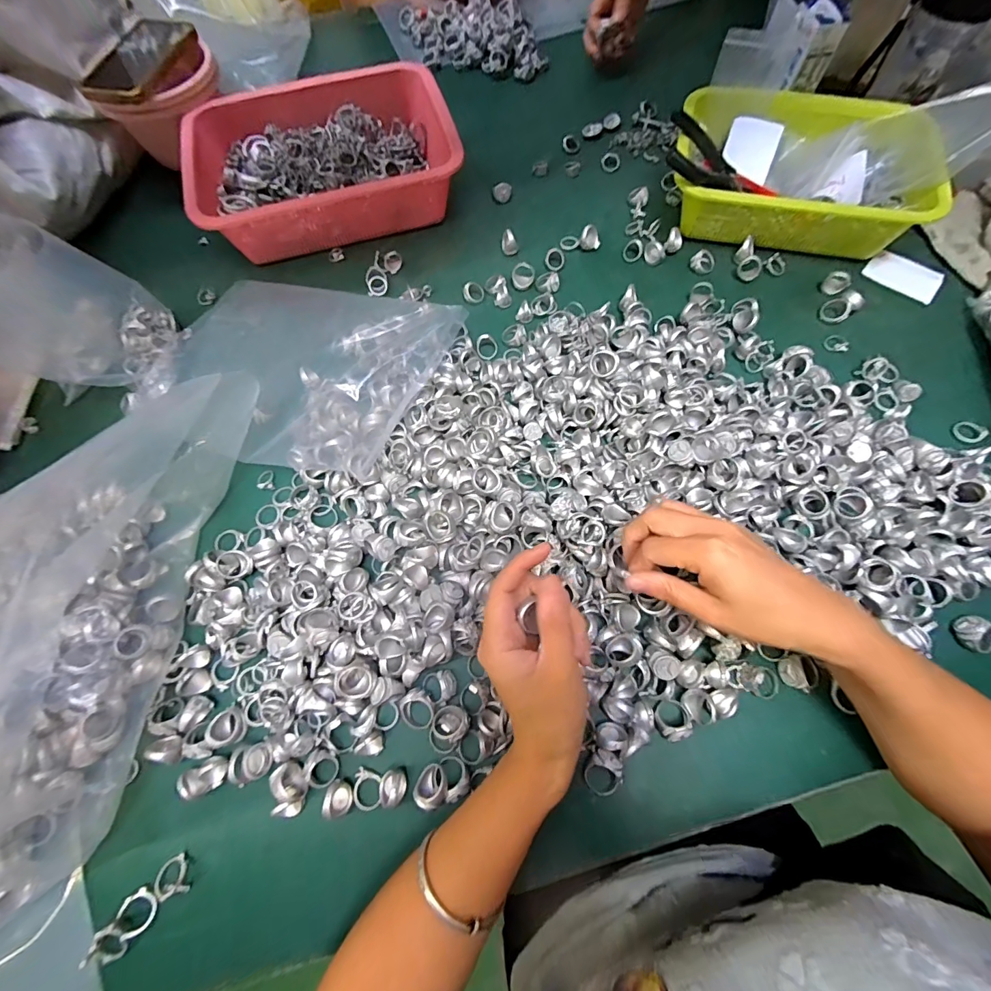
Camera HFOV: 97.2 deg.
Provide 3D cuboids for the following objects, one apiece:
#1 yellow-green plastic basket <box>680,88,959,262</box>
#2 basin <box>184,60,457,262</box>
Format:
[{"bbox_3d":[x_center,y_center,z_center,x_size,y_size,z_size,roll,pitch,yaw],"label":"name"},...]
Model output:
[{"bbox_3d":[0.341,-0.369,0.498,0.252,0.073,0.189,10,69,5],"label":"yellow-green plastic basket"},{"bbox_3d":[-0.204,-0.405,0.536,0.301,0.082,0.215,-17,69,-5],"label":"basin"}]

